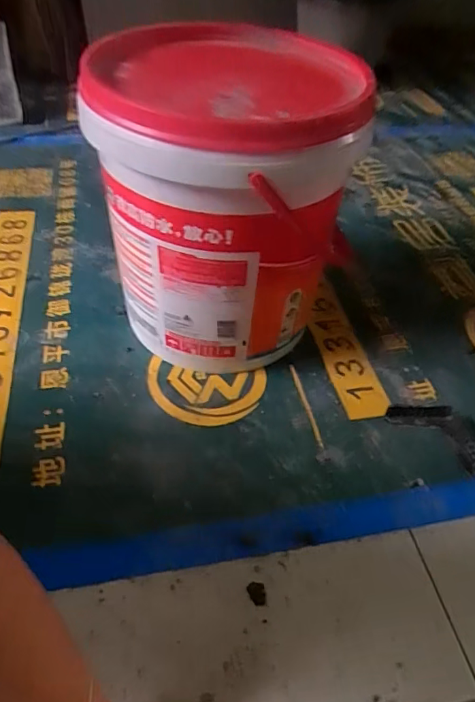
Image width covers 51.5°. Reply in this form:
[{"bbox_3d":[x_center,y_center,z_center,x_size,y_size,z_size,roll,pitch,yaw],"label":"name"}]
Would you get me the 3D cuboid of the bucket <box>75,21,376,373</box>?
[{"bbox_3d":[-0.024,-0.172,0.636,0.275,0.351,0.291,2,46,-2],"label":"bucket"}]

